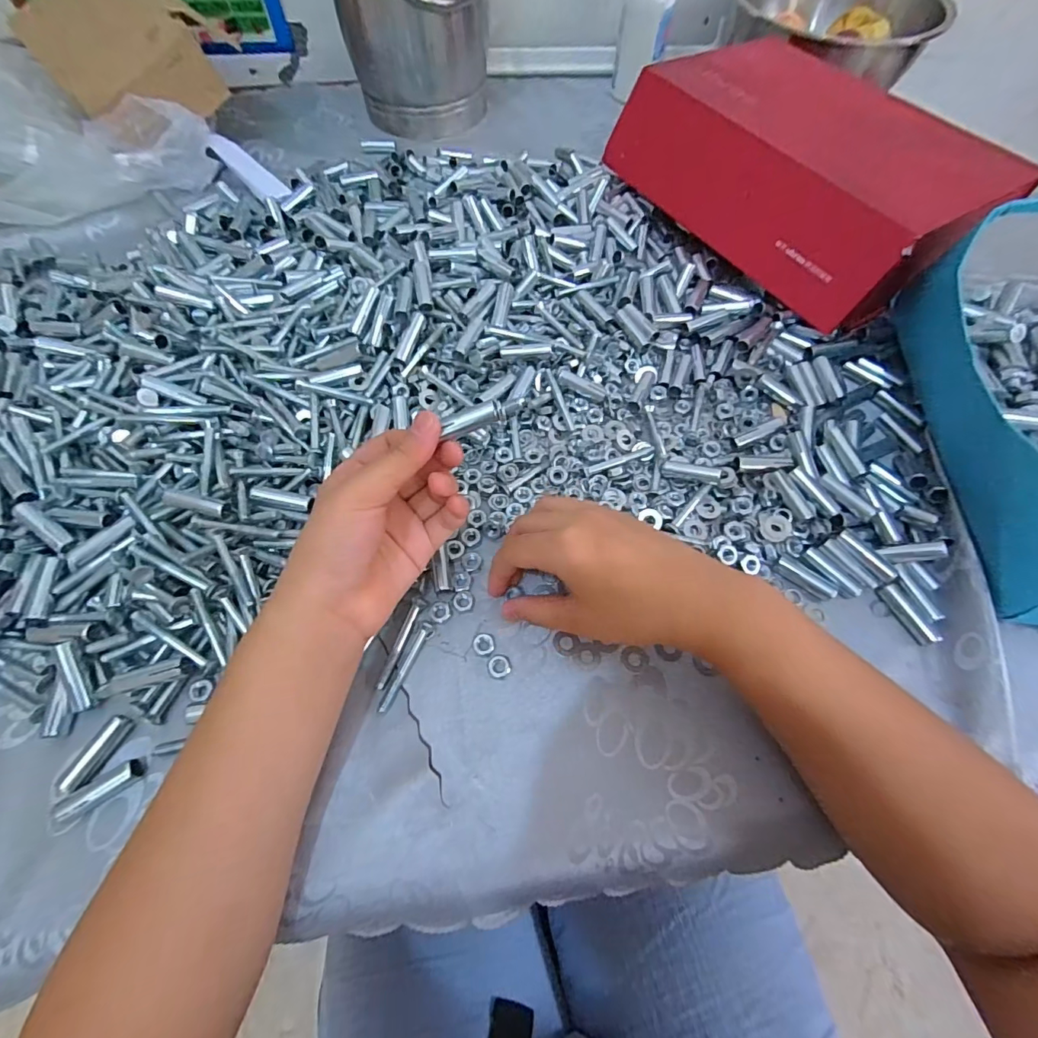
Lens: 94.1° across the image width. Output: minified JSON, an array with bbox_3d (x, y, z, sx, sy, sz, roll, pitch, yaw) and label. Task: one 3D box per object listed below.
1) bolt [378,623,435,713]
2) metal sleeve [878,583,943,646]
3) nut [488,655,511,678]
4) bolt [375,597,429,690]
[{"bbox_3d":[-0.068,0.087,0.287,0.008,0.004,0.055,26,65,12],"label":"bolt"},{"bbox_3d":[0.243,0.058,0.300,0.011,0.010,0.039,-18,64,-10],"label":"metal sleeve"},{"bbox_3d":[-0.012,0.088,0.288,0.012,0.004,0.013,0,62,-1],"label":"nut"},{"bbox_3d":[-0.071,0.075,0.293,0.008,0.005,0.057,17,63,8],"label":"bolt"}]

